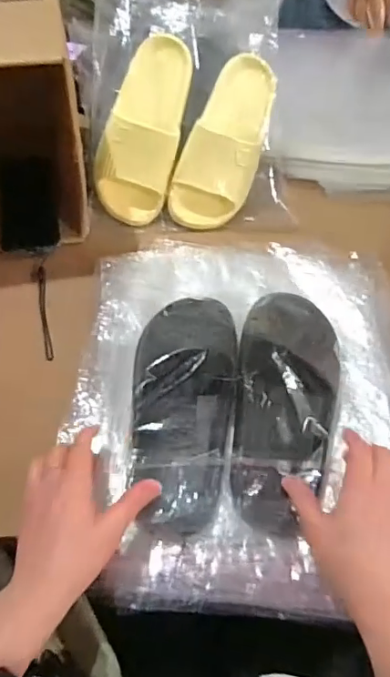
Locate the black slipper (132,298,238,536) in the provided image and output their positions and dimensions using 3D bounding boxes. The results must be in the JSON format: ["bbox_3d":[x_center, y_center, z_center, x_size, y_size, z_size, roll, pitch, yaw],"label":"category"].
[{"bbox_3d":[-0.011,0.058,0.503,0.099,0.054,0.236,3,61,1],"label":"black slipper"}]

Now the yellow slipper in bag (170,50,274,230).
[{"bbox_3d":[0.041,-0.271,0.707,0.093,0.080,0.242,19,87,12],"label":"yellow slipper in bag"}]

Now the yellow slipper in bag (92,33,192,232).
[{"bbox_3d":[-0.069,-0.290,0.699,0.099,0.061,0.251,13,87,8],"label":"yellow slipper in bag"}]

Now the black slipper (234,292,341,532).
[{"bbox_3d":[0.094,0.054,0.519,0.106,0.059,0.265,11,57,6],"label":"black slipper"}]

